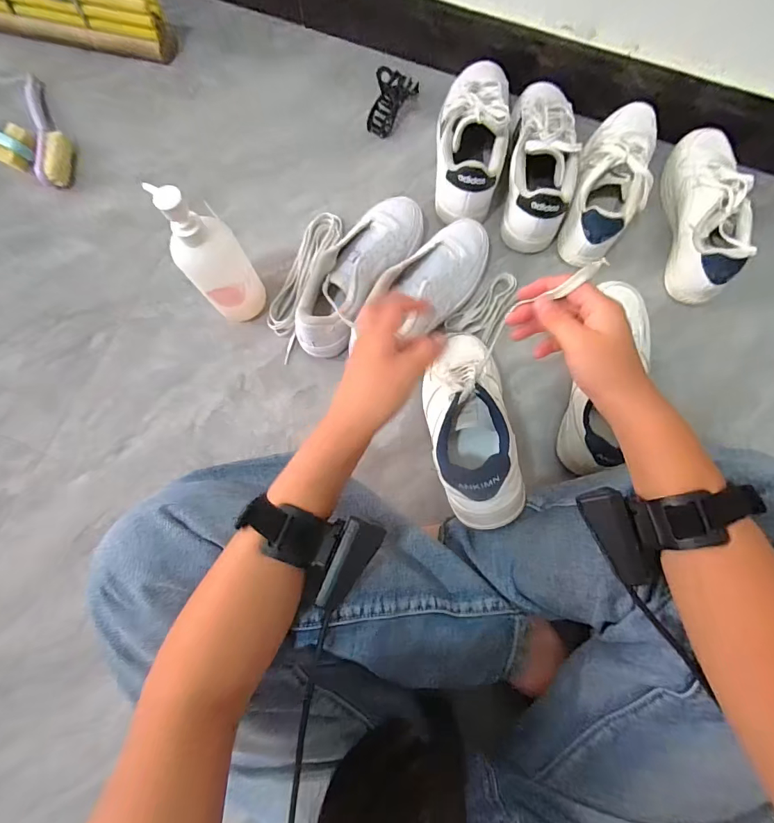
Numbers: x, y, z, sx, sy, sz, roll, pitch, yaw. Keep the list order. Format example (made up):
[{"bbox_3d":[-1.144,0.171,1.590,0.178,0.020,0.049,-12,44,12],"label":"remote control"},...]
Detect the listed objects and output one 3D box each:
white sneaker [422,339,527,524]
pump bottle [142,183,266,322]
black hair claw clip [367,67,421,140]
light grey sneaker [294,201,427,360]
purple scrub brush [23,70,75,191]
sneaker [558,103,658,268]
[{"bbox_3d":[0.090,0.000,0.464,0.085,0.093,0.229,-2,51,1],"label":"white sneaker"},{"bbox_3d":[-0.204,-0.173,0.514,0.067,0.216,0.056,-16,77,-2],"label":"pump bottle"},{"bbox_3d":[0.009,-0.482,0.650,0.040,0.063,0.107,33,80,8],"label":"black hair claw clip"},{"bbox_3d":[-0.038,-0.189,0.575,0.089,0.090,0.250,31,80,8],"label":"light grey sneaker"},{"bbox_3d":[-0.542,-0.454,0.685,0.062,0.036,0.234,-18,77,-3],"label":"purple scrub brush"},{"bbox_3d":[0.307,-0.323,0.584,0.084,0.088,0.237,16,78,5],"label":"sneaker"}]

